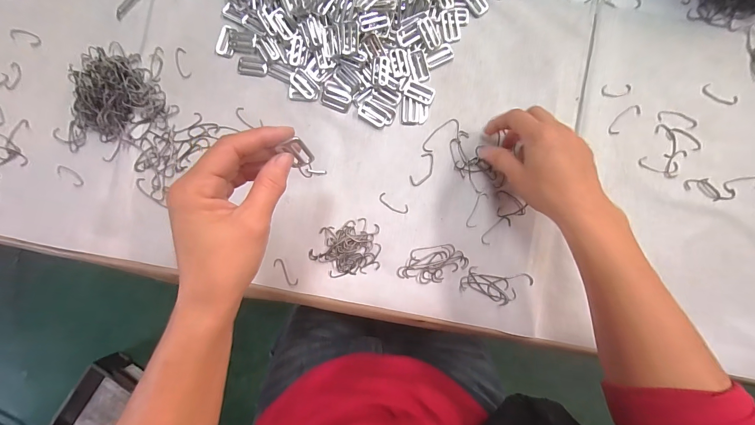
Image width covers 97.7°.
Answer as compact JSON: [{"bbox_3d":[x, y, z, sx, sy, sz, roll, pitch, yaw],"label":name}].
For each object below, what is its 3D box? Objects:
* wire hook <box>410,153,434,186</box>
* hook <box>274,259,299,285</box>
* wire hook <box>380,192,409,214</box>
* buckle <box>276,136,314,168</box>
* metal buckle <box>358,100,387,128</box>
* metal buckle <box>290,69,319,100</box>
[{"bbox_3d":[0.052,-0.047,0.366,0.019,0.004,0.040,29,89,3],"label":"wire hook"},{"bbox_3d":[-0.101,0.066,0.365,0.011,0.004,0.036,-44,80,-1],"label":"hook"},{"bbox_3d":[0.018,-0.009,0.365,0.035,0.004,0.013,28,89,3],"label":"wire hook"},{"bbox_3d":[-0.058,-0.043,0.238,0.017,0.032,0.007,-34,67,1],"label":"buckle"},{"bbox_3d":[-0.005,-0.111,0.369,0.032,0.004,0.021,32,89,3],"label":"metal buckle"},{"bbox_3d":[-0.081,-0.144,0.371,0.019,0.004,0.037,-44,87,0],"label":"metal buckle"}]

